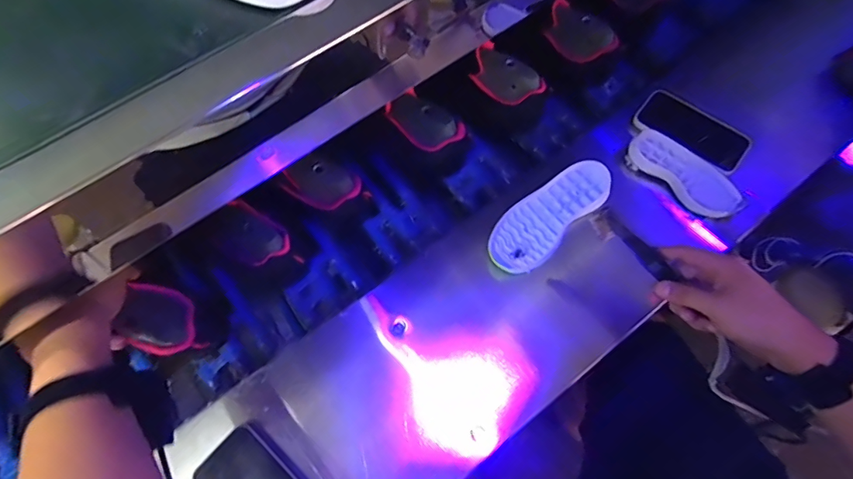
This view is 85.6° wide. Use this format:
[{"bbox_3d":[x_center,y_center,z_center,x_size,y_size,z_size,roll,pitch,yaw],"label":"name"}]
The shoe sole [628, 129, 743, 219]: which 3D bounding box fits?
[{"bbox_3d":[0.348,-0.091,0.627,0.155,0.025,0.071,43,76,16],"label":"shoe sole"}]

